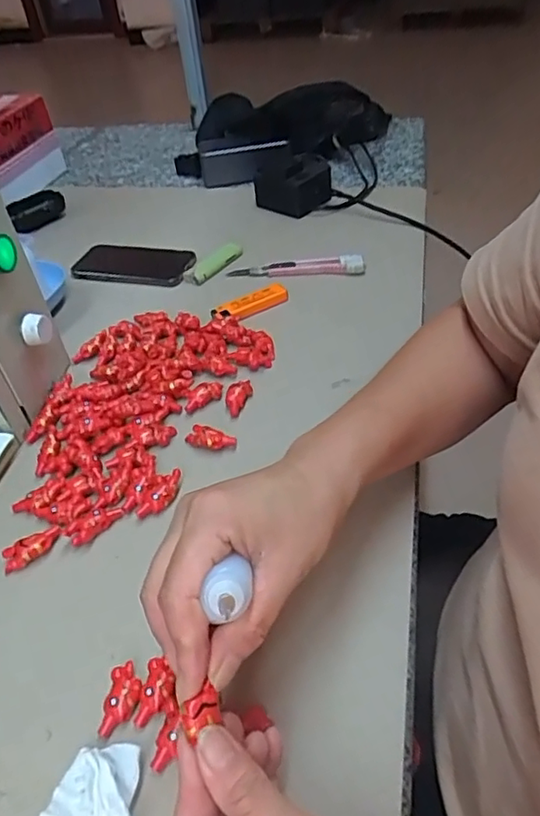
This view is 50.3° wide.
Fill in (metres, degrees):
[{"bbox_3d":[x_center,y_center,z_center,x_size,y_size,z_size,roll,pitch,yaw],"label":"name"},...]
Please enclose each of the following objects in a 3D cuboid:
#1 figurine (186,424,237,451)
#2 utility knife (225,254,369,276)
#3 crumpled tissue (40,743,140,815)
[{"bbox_3d":[-0.048,0.024,0.452,0.041,0.013,0.014,12,47,18],"label":"figurine"},{"bbox_3d":[0.029,-0.155,0.628,0.144,0.018,0.016,0,44,7],"label":"utility knife"},{"bbox_3d":[-0.088,0.194,0.282,0.047,0.018,0.050,-10,44,-4],"label":"crumpled tissue"}]

